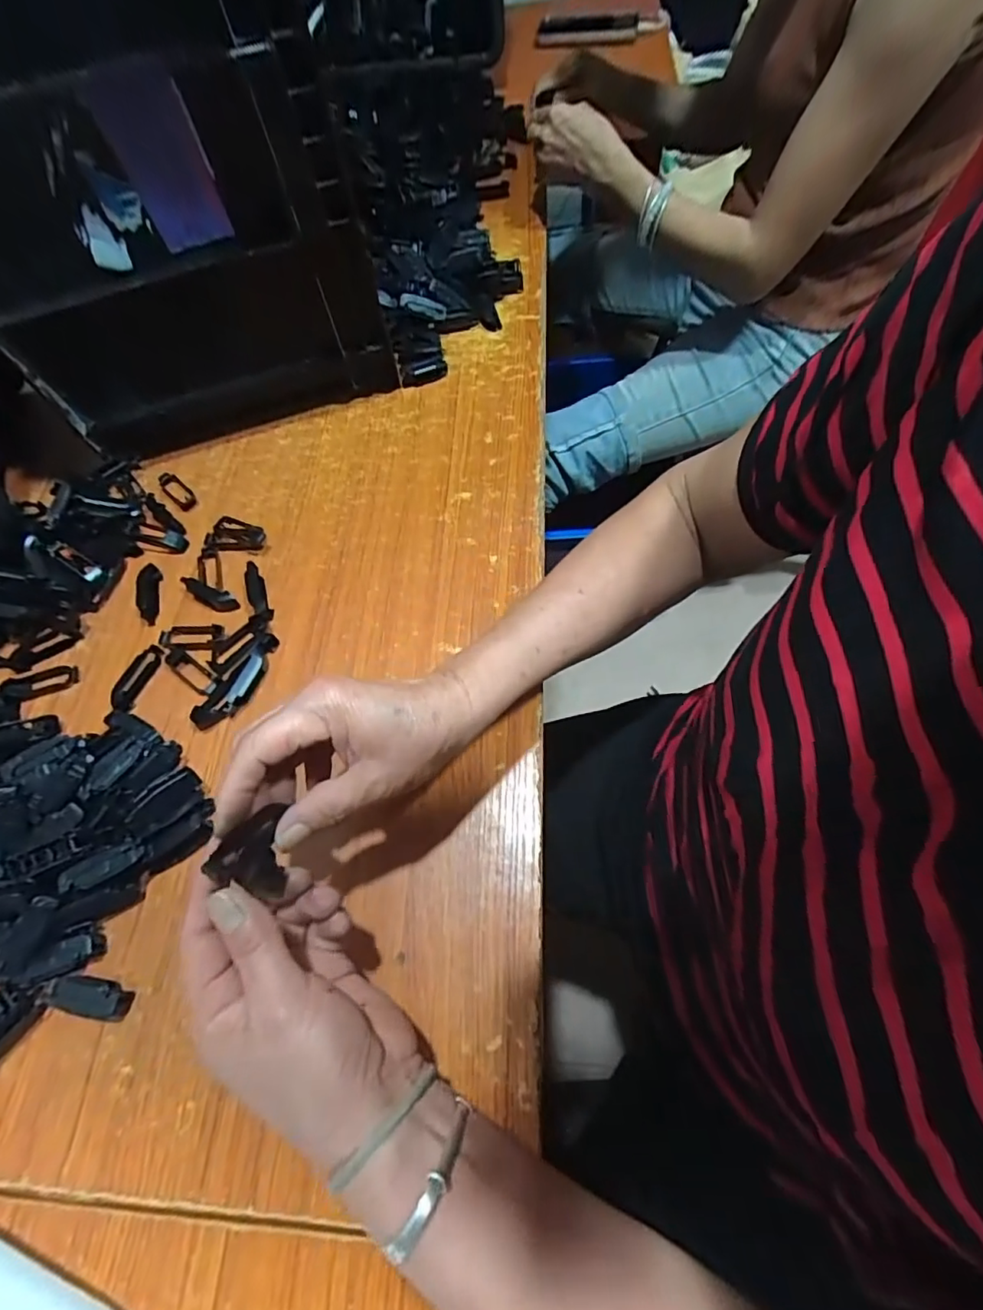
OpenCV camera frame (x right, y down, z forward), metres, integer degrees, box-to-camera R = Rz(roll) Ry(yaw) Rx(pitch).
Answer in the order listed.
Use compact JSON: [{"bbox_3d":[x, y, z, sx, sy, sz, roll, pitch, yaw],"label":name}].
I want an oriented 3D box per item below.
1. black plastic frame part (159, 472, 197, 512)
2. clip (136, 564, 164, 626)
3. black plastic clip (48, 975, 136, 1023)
[{"bbox_3d":[-0.307,-0.160,0.531,0.019,0.006,0.058,-41,67,-16],"label":"black plastic frame part"},{"bbox_3d":[-0.298,-0.054,0.471,0.016,0.010,0.058,-17,63,-5],"label":"clip"},{"bbox_3d":[-0.243,0.209,0.332,0.046,0.017,0.019,16,64,-2],"label":"black plastic clip"}]

